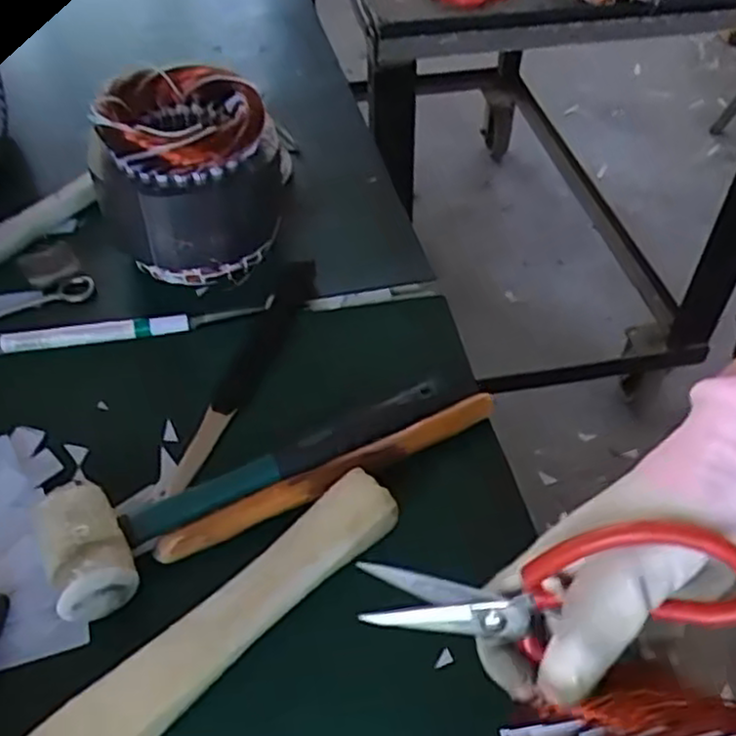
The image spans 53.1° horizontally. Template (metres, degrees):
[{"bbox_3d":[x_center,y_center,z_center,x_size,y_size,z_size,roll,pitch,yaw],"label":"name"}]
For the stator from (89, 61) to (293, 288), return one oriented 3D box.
[{"bbox_3d":[-0.149,-0.152,0.604,0.135,0.141,0.132,-20,52,-20],"label":"stator"}]

